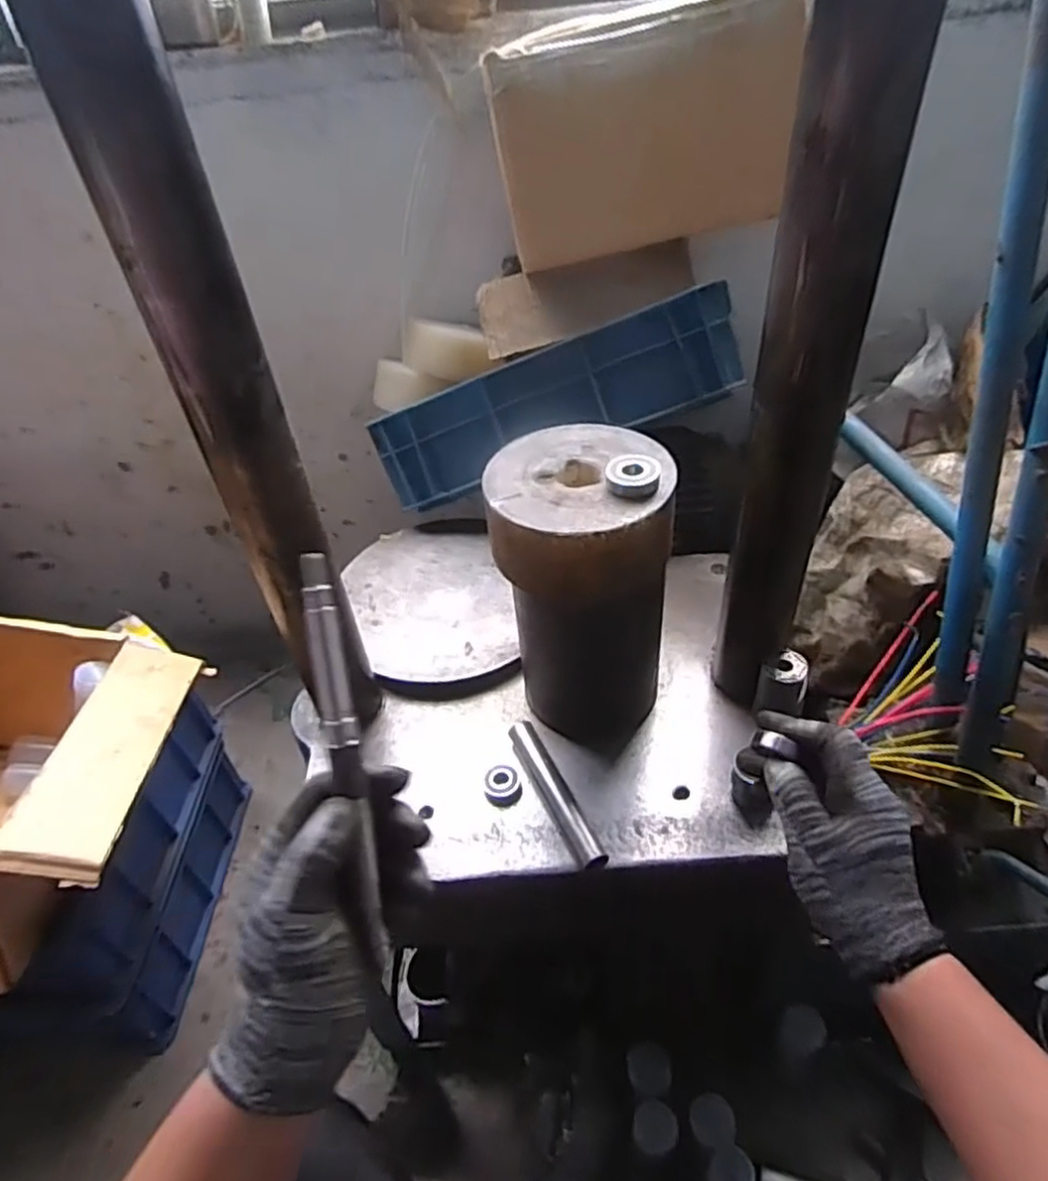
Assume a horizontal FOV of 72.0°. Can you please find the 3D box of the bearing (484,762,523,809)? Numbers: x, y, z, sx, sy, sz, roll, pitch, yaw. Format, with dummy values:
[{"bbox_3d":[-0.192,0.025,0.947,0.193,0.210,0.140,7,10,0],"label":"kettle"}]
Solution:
[{"bbox_3d":[-0.019,0.174,0.644,0.034,0.016,0.034,-3,42,3],"label":"bearing"}]

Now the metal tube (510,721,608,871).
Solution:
[{"bbox_3d":[0.027,0.177,0.629,0.023,0.025,0.152,-19,44,-15],"label":"metal tube"}]

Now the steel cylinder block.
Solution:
[{"bbox_3d":[0.053,0.004,0.635,0.135,0.267,0.134,1,42,7],"label":"steel cylinder block"}]

